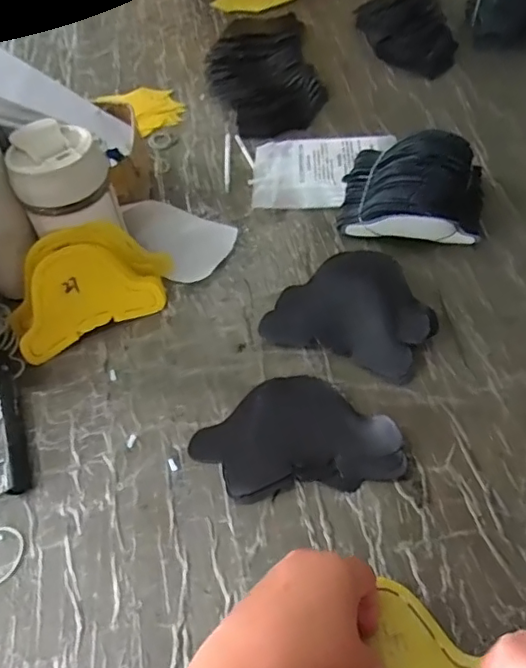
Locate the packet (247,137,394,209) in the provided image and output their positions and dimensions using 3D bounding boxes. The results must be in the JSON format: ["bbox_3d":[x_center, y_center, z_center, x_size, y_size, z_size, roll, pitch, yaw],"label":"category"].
[{"bbox_3d":[0.068,-0.189,0.654,0.155,0.026,0.109,3,53,8],"label":"packet"}]

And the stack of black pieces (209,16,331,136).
[{"bbox_3d":[0.000,-0.371,0.788,0.149,0.026,0.289,-10,52,-2],"label":"stack of black pieces"}]

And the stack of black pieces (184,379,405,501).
[{"bbox_3d":[0.025,0.080,0.460,0.163,0.015,0.103,-7,52,1],"label":"stack of black pieces"}]

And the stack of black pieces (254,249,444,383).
[{"bbox_3d":[0.089,-0.026,0.530,0.143,0.021,0.121,23,58,22],"label":"stack of black pieces"}]

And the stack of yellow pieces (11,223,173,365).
[{"bbox_3d":[-0.171,-0.054,0.545,0.165,0.106,0.042,-26,26,-16],"label":"stack of yellow pieces"}]

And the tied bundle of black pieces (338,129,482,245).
[{"bbox_3d":[0.152,-0.141,0.565,0.142,0.089,0.112,11,54,14],"label":"tied bundle of black pieces"}]

